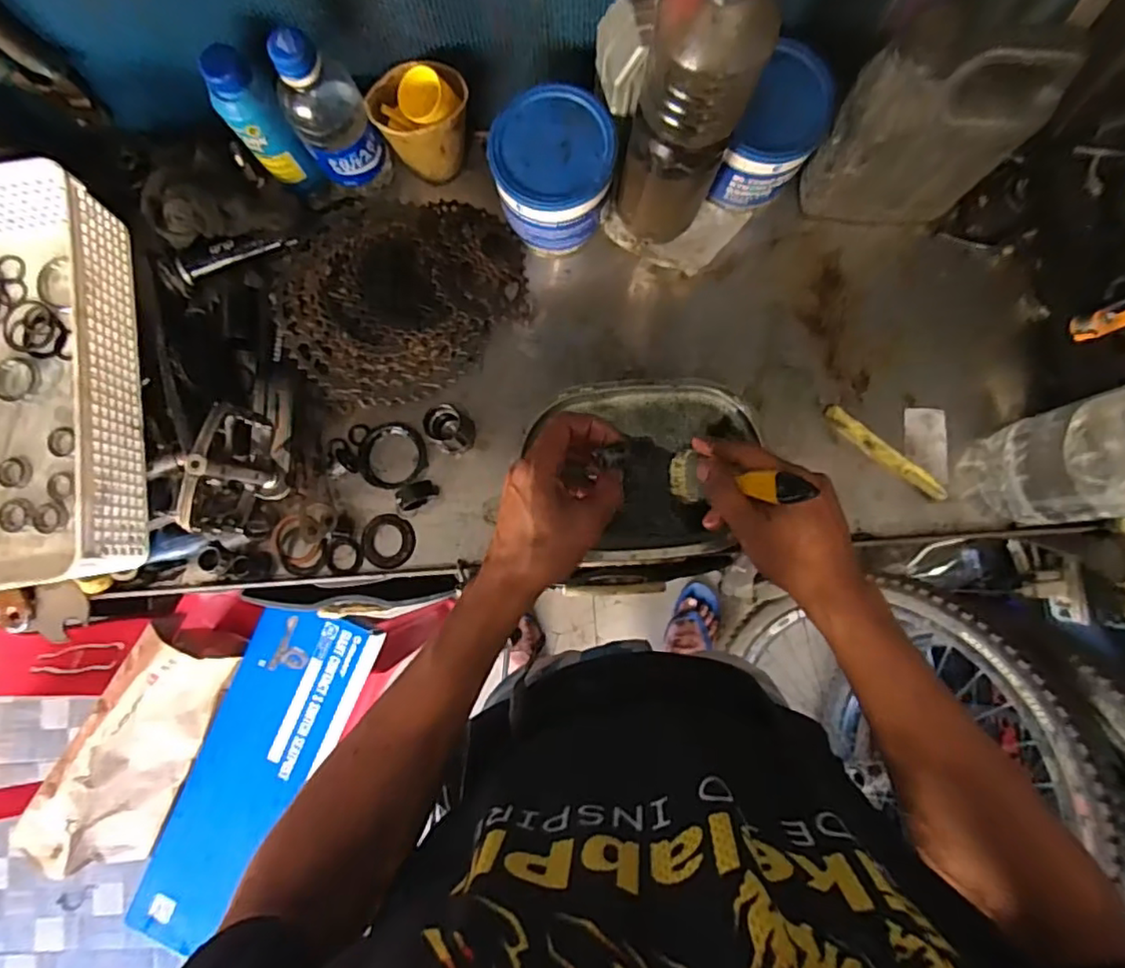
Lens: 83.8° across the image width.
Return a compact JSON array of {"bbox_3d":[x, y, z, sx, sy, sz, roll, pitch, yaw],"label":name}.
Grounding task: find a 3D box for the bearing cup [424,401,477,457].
[{"bbox_3d":[-0.098,-0.049,0.551,0.036,0.050,0.037,0,84,2],"label":"bearing cup"}]

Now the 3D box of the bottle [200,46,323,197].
[{"bbox_3d":[-0.249,-0.295,0.528,0.039,0.142,0.038,-36,83,-2],"label":"bottle"}]

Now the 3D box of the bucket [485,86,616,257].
[{"bbox_3d":[-0.006,-0.266,0.550,0.098,0.105,0.095,0,84,2],"label":"bucket"}]

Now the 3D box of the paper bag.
[{"bbox_3d":[-0.576,0.365,0.858,0.054,0.165,0.325,21,84,31],"label":"paper bag"}]

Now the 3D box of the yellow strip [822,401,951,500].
[{"bbox_3d":[0.285,-0.027,0.556,0.125,0.010,0.016,40,87,6],"label":"yellow strip"}]

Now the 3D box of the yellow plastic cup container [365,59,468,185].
[{"bbox_3d":[-0.120,-0.315,0.551,0.075,0.098,0.058,-41,84,-2],"label":"yellow plastic cup container"}]

